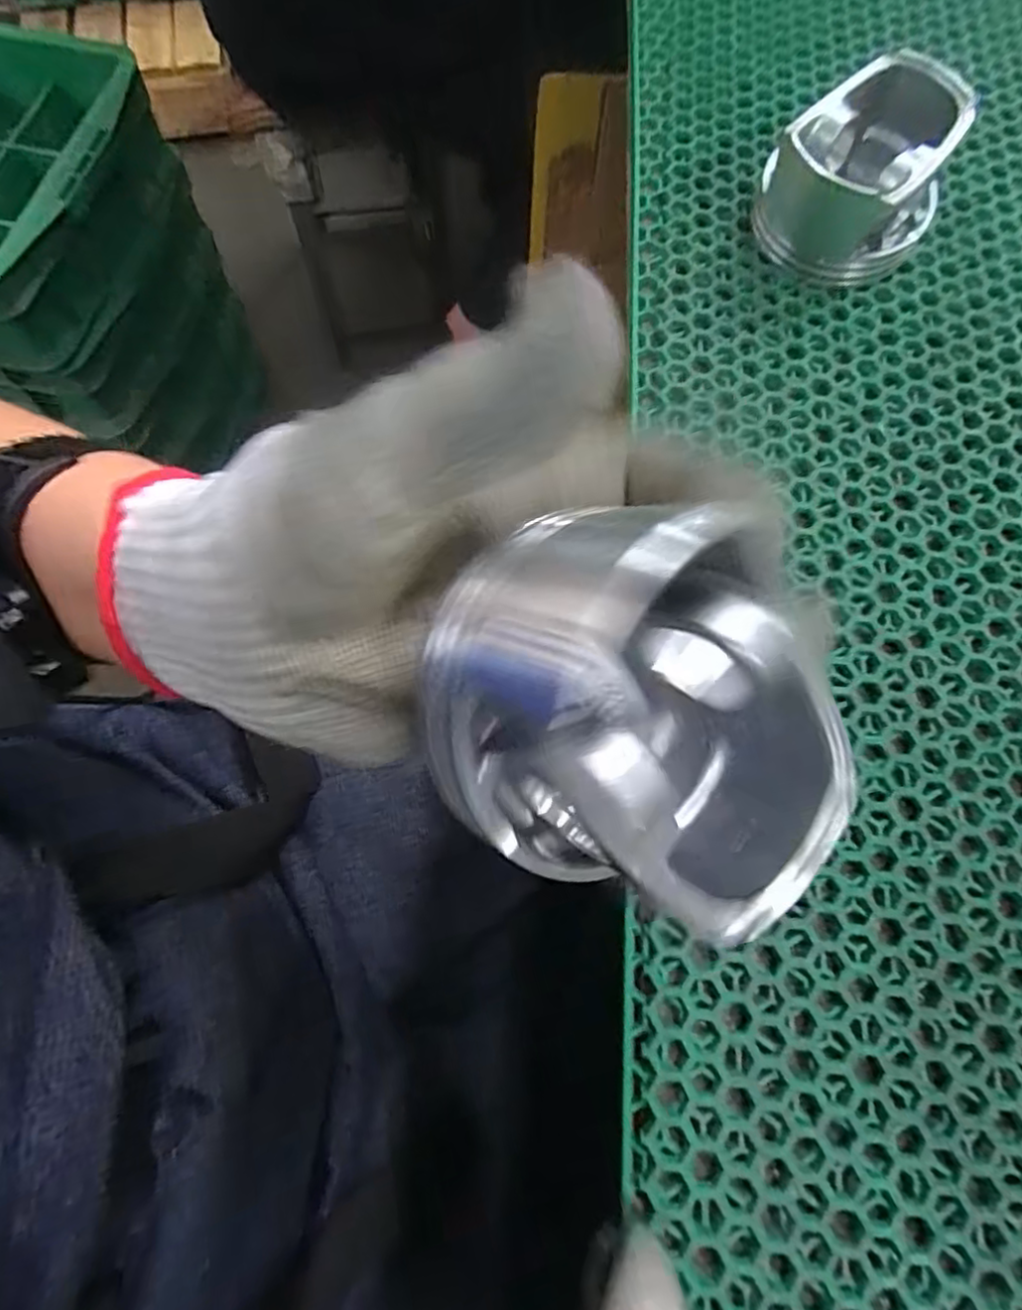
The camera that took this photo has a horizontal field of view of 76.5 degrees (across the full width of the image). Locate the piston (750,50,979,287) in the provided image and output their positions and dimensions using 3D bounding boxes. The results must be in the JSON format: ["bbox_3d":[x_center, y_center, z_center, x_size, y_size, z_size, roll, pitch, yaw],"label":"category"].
[{"bbox_3d":[0.151,-0.207,0.282,0.073,0.054,0.060,-25,75,-7],"label":"piston"}]

